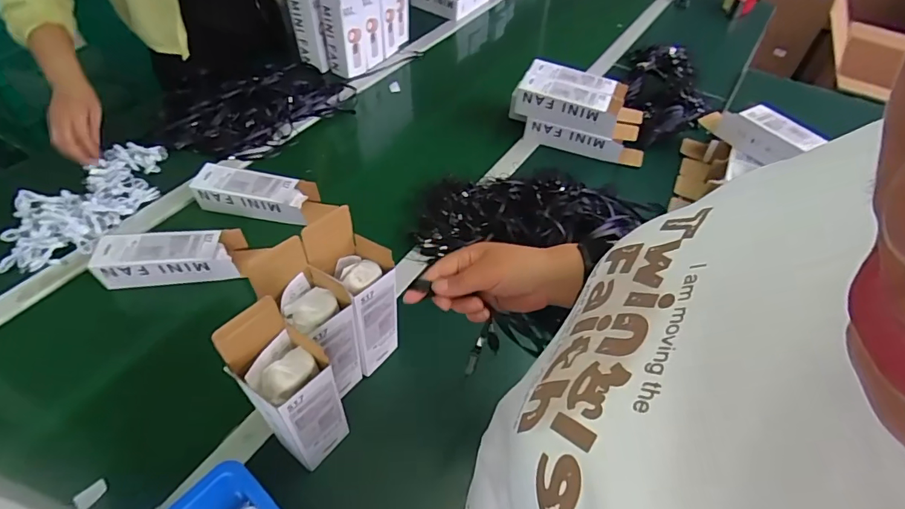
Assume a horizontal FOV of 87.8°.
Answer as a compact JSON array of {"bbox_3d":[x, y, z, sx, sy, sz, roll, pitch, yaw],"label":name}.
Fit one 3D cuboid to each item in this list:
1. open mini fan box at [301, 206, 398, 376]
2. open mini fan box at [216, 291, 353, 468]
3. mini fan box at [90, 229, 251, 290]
[{"bbox_3d":[-0.112,0.053,0.577,0.069,0.236,0.072,33,55,23],"label":"open mini fan box"},{"bbox_3d":[-0.165,0.144,0.490,0.064,0.226,0.076,34,56,24],"label":"open mini fan box"},{"bbox_3d":[-0.435,0.002,0.727,0.195,0.054,0.067,-7,50,-9],"label":"mini fan box"}]

